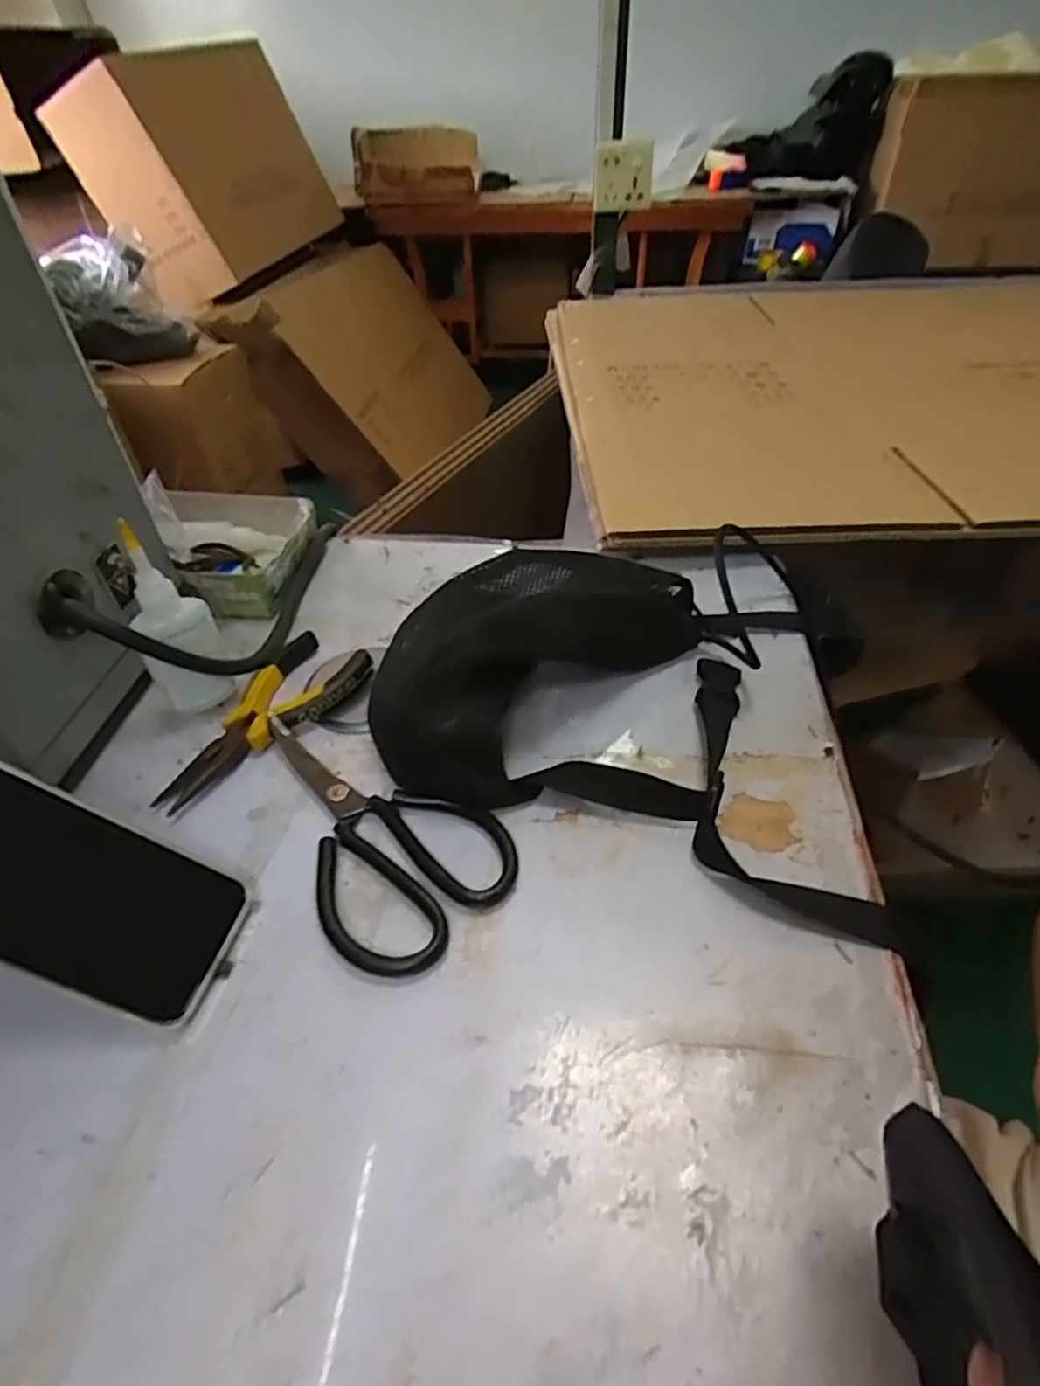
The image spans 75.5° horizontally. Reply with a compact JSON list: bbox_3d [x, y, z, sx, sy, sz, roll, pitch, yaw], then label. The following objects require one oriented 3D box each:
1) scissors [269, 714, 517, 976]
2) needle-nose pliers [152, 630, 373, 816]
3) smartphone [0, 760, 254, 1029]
[{"bbox_3d":[-0.088,0.070,0.384,0.104,0.017,0.181,-32,50,-26],"label":"scissors"},{"bbox_3d":[-0.161,0.018,0.438,0.068,0.021,0.150,16,47,19],"label":"needle-nose pliers"},{"bbox_3d":[-0.212,0.088,0.310,0.161,0.012,0.075,34,43,-18],"label":"smartphone"}]

